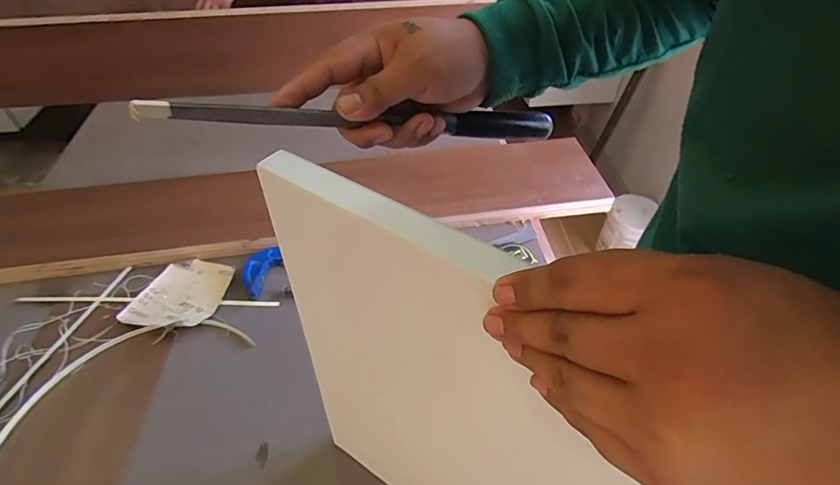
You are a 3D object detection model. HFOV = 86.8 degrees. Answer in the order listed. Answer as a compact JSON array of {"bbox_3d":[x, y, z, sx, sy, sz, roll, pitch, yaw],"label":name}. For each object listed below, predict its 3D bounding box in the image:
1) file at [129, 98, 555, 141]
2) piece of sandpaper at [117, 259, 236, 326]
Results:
[{"bbox_3d":[-0.022,-0.093,0.339,0.332,0.020,0.016,-7,46,-30],"label":"file"},{"bbox_3d":[-0.400,0.084,0.747,0.142,0.017,0.135,9,45,5],"label":"piece of sandpaper"}]

